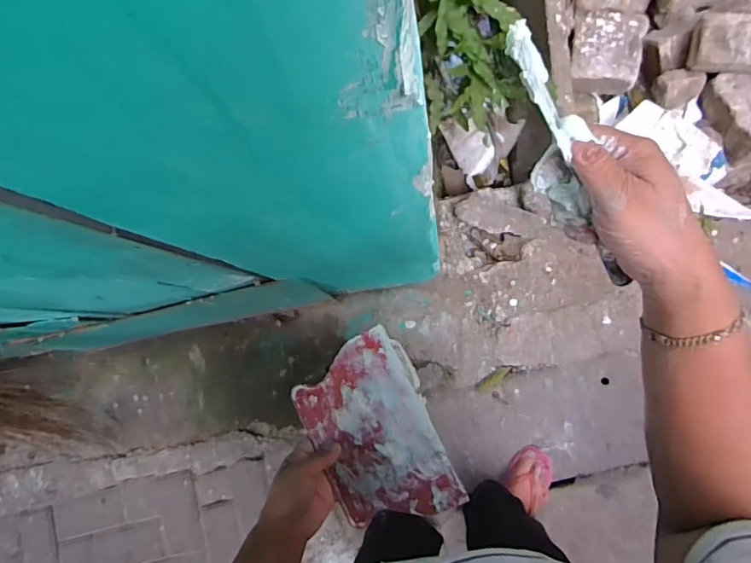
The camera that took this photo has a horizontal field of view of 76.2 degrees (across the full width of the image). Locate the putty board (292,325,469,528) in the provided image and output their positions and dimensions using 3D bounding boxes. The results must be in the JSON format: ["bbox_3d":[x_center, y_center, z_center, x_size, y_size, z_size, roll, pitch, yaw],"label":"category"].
[{"bbox_3d":[-0.002,0.181,0.569,0.151,0.006,0.209,-29,81,15],"label":"putty board"}]

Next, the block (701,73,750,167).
[{"bbox_3d":[0.830,-0.372,1.064,0.141,0.066,0.198,-19,82,6],"label":"block"}]

